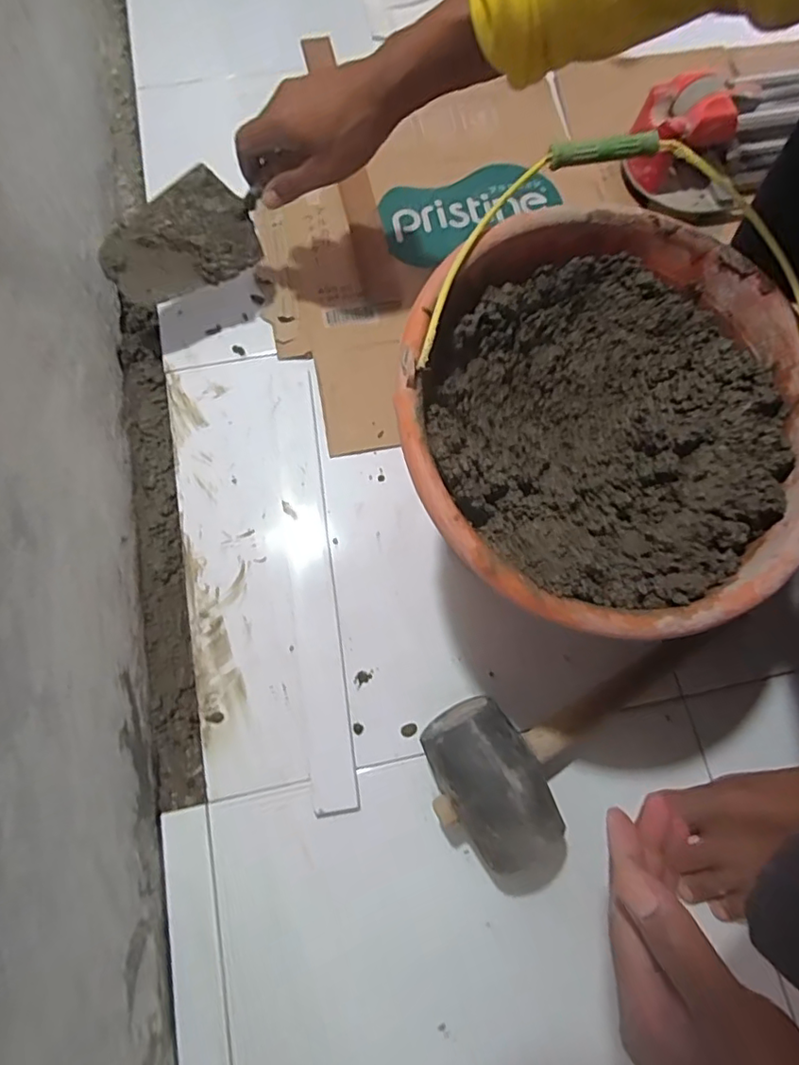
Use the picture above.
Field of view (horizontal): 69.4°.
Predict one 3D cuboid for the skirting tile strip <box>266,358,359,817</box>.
[{"bbox_3d":[-0.083,0.024,0.519,0.043,0.009,0.413,-8,72,-2],"label":"skirting tile strip"}]

